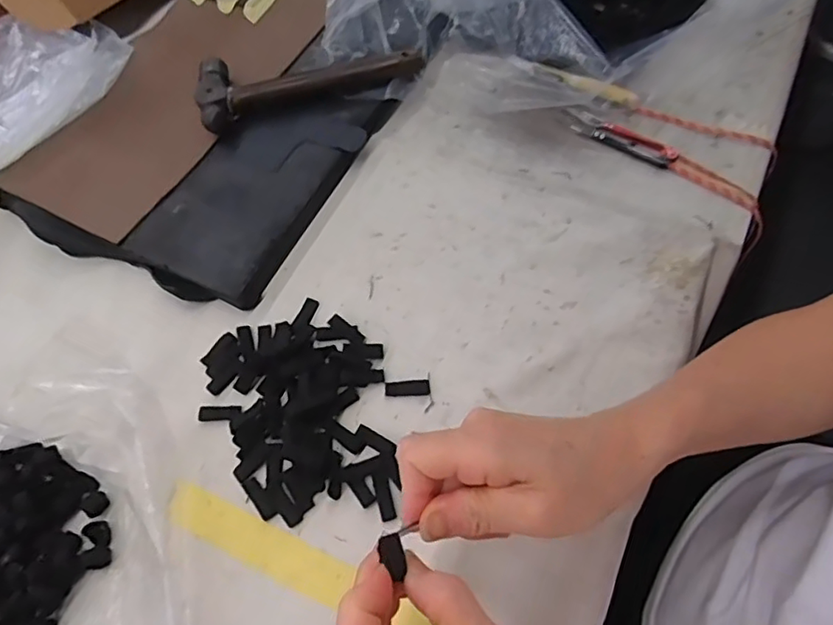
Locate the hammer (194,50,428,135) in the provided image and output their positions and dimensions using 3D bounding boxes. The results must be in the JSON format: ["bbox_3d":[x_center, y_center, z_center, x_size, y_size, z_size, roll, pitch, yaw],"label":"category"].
[{"bbox_3d":[-0.097,-0.214,0.505,0.193,0.024,0.069,-18,62,-3],"label":"hammer"}]

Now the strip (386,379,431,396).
[{"bbox_3d":[-0.006,0.050,0.379,0.030,0.004,0.010,-4,62,5],"label":"strip"}]

